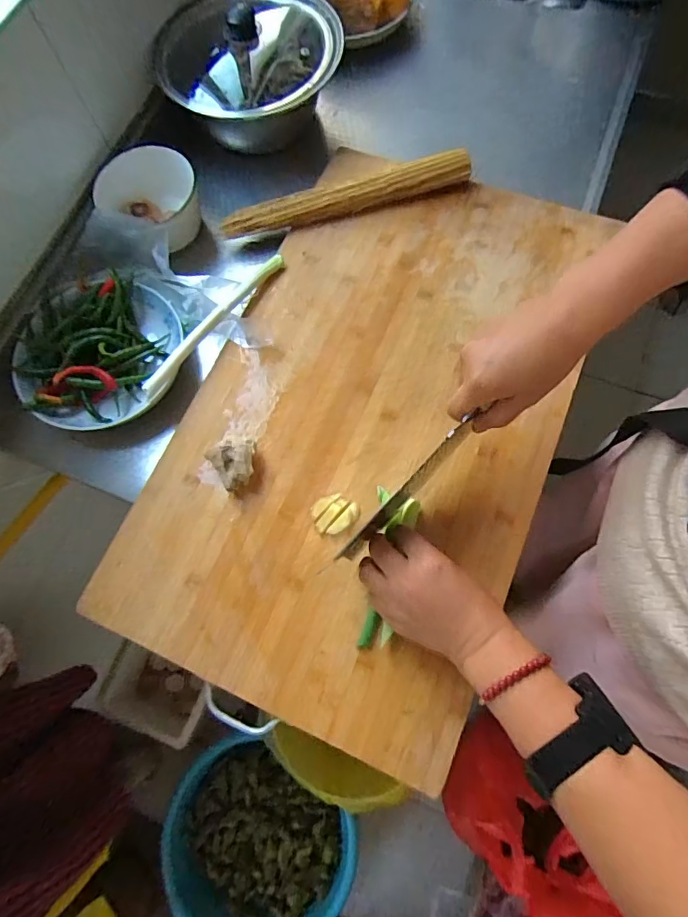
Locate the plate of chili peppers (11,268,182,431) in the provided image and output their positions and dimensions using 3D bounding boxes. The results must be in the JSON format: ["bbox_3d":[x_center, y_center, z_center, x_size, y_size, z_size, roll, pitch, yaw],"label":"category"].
[{"bbox_3d":[-0.285,-0.125,0.556,0.176,0.064,0.188,-1,73,3],"label":"plate of chili peppers"}]

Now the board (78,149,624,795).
[{"bbox_3d":[0.024,-0.064,0.525,0.396,0.039,0.638,20,73,8],"label":"board"}]

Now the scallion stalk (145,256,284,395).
[{"bbox_3d":[-0.147,-0.161,0.552,0.018,0.029,0.230,34,77,12],"label":"scallion stalk"}]

